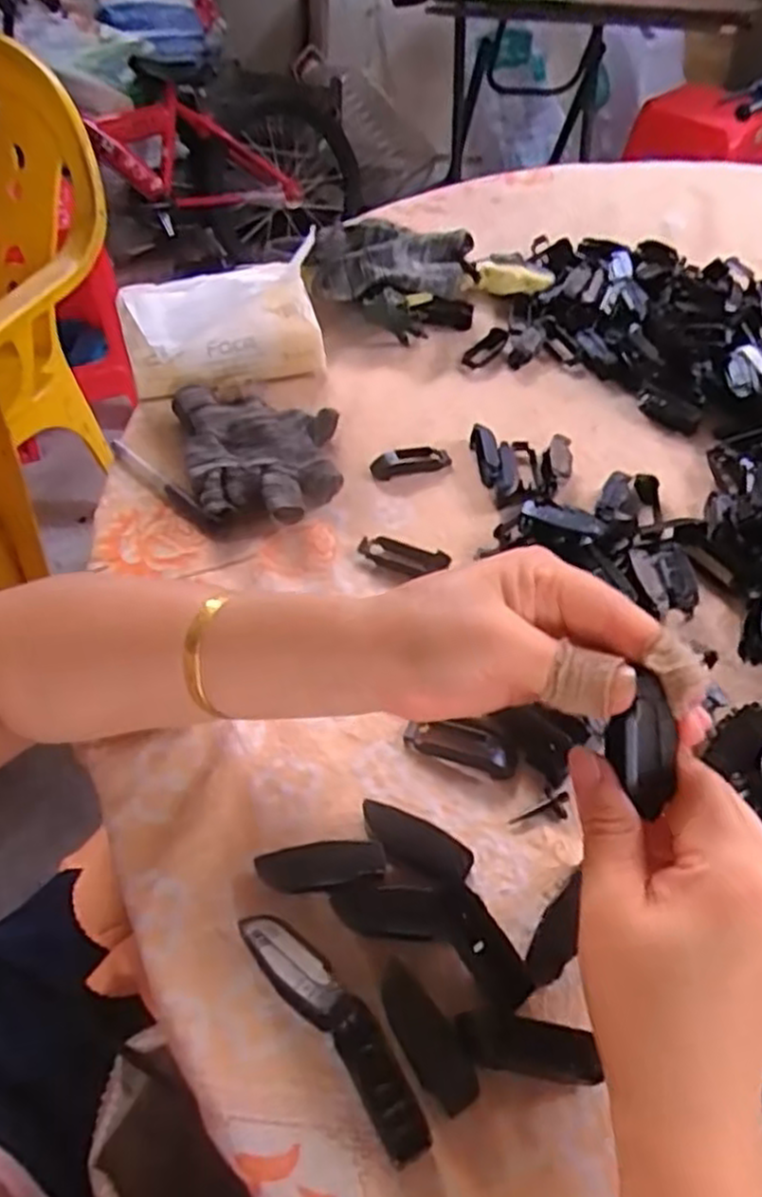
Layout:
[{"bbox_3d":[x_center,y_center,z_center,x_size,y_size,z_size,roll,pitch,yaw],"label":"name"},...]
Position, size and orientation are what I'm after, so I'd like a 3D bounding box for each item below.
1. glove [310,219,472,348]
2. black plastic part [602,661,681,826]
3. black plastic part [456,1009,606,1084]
[{"bbox_3d":[0.008,-0.260,0.599,0.118,0.055,0.086,12,51,8],"label":"glove"},{"bbox_3d":[0.090,0.051,0.259,0.021,0.050,0.011,-20,21,-17],"label":"black plastic part"},{"bbox_3d":[0.055,0.171,0.287,0.050,0.014,0.018,7,50,5],"label":"black plastic part"}]

